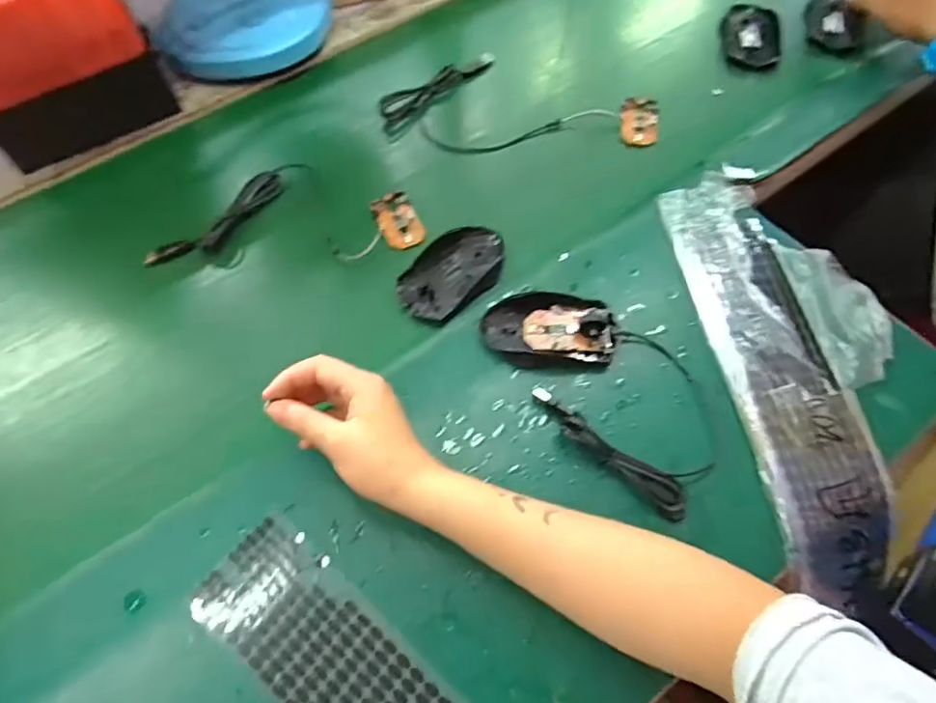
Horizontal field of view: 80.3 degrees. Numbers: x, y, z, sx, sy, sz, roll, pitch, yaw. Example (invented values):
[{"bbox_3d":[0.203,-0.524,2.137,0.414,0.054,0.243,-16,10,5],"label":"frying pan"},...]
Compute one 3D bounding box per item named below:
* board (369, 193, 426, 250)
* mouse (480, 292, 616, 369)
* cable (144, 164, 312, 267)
[{"bbox_3d":[-0.068,-0.128,0.544,0.038,0.012,0.066,-23,63,-11],"label":"board"},{"bbox_3d":[0.067,-0.022,0.469,0.107,0.024,0.071,0,61,2],"label":"mouse"},{"bbox_3d":[-0.234,-0.135,0.553,0.040,0.018,0.178,37,68,20],"label":"cable"}]

